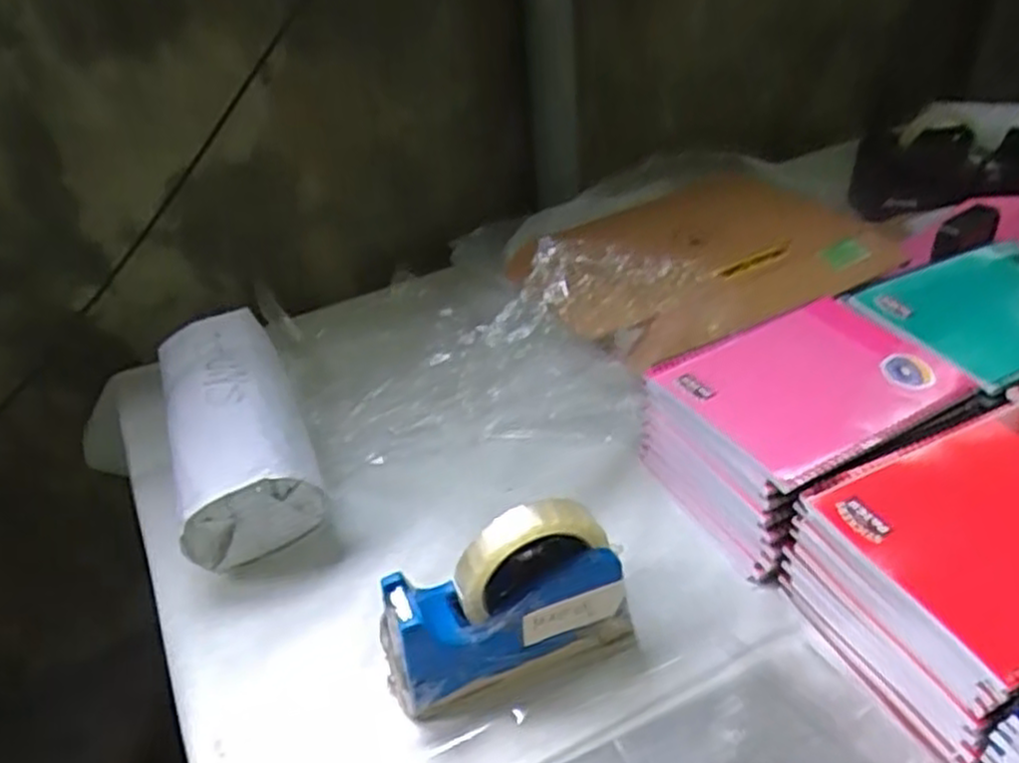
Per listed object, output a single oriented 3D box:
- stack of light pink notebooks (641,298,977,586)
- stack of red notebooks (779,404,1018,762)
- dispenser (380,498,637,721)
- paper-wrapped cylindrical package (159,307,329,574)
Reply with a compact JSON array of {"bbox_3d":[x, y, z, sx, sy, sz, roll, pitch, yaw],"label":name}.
[{"bbox_3d":[0.230,0.037,0.617,0.200,0.094,0.163,-20,40,-17],"label":"stack of light pink notebooks"},{"bbox_3d":[0.310,0.116,0.502,0.200,0.098,0.157,-20,41,-18],"label":"stack of red notebooks"},{"bbox_3d":[-0.003,0.143,0.496,0.160,0.117,0.056,-13,39,-8],"label":"dispenser"},{"bbox_3d":[-0.235,0.042,0.674,0.111,0.088,0.240,-18,40,-14],"label":"paper-wrapped cylindrical package"}]

